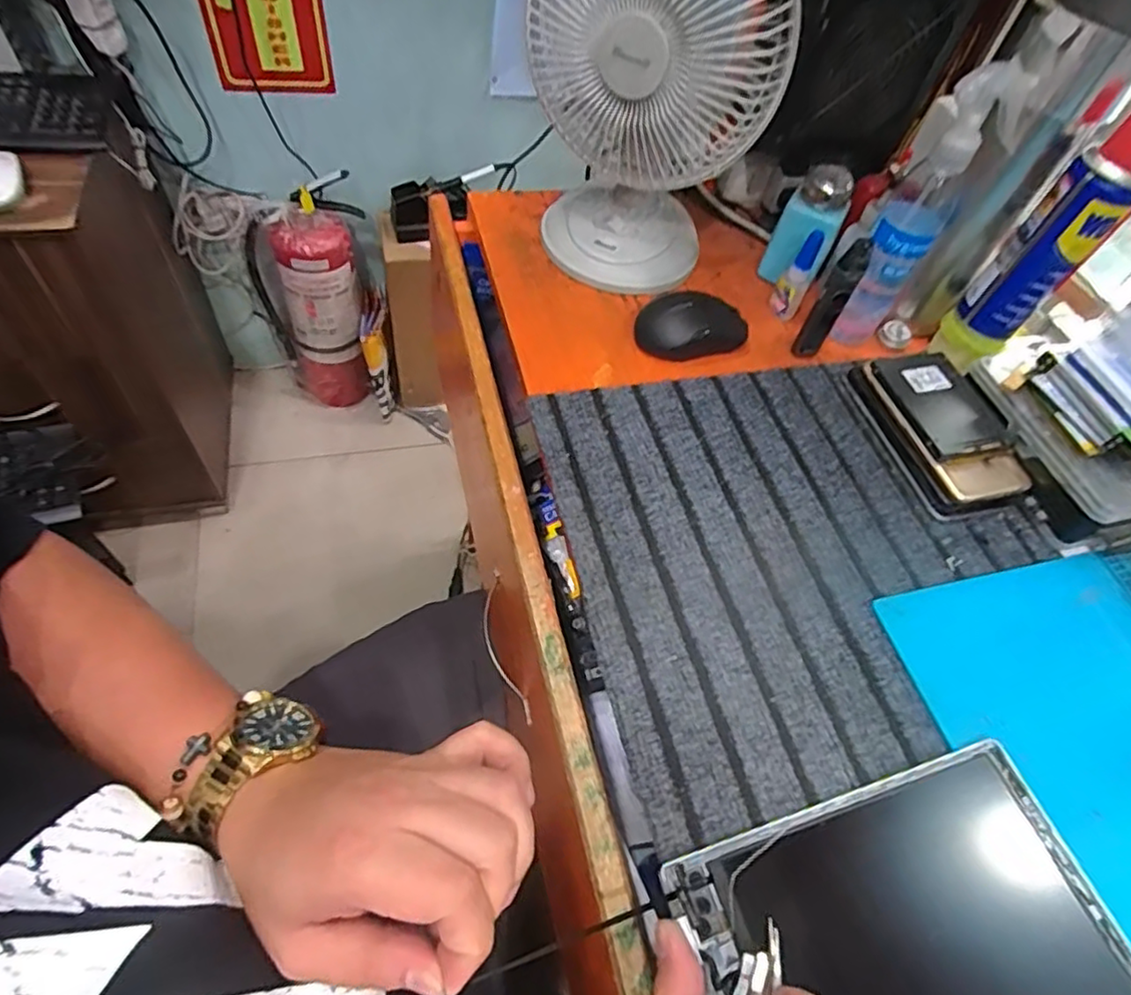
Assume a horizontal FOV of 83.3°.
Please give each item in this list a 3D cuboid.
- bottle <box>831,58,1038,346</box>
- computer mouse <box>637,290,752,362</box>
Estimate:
[{"bbox_3d":[0.277,-0.219,0.500,0.054,0.209,0.076,33,59,15],"label":"bottle"},{"bbox_3d":[0.110,-0.148,0.549,0.097,0.040,0.052,-8,57,-12],"label":"computer mouse"}]

